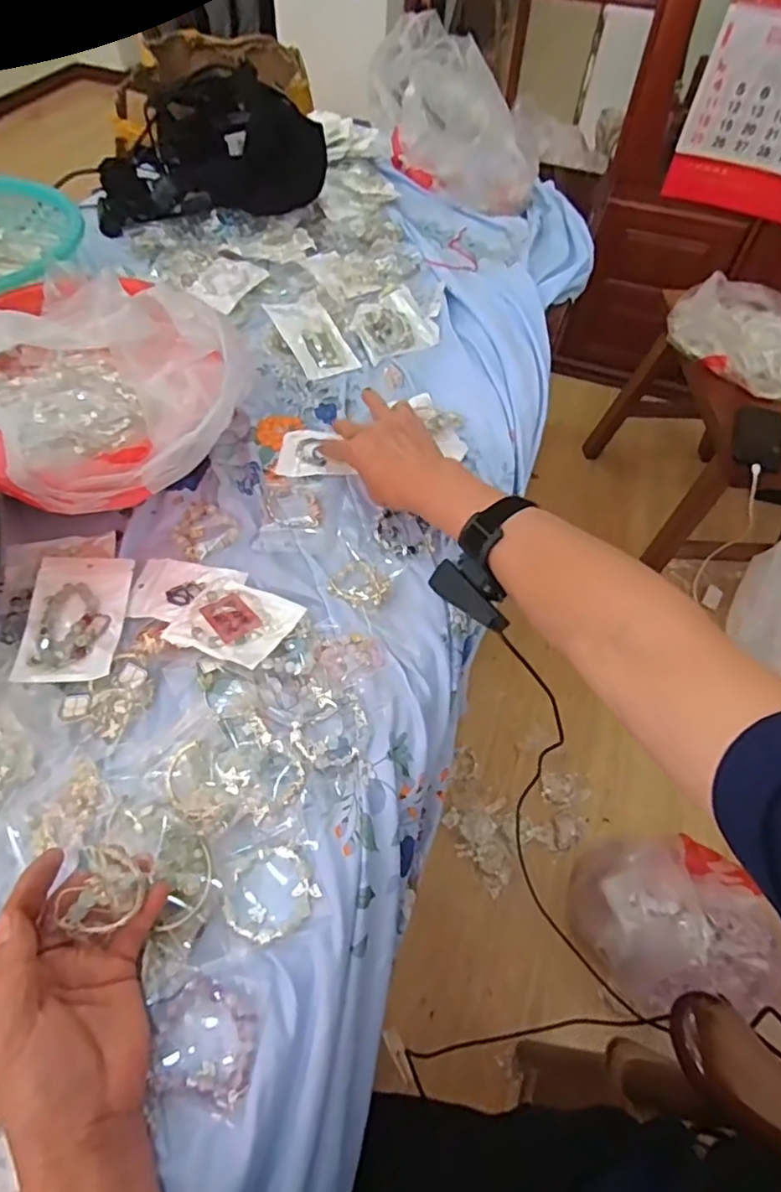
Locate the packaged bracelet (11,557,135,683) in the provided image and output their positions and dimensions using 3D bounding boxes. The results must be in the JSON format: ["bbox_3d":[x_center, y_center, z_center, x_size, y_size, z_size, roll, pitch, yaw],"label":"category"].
[{"bbox_3d":[-0.271,0.016,0.519,0.075,0.017,0.128,-4,56,-7],"label":"packaged bracelet"}]

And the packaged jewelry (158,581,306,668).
[{"bbox_3d":[-0.132,0.022,0.515,0.095,0.021,0.075,22,57,11],"label":"packaged jewelry"}]

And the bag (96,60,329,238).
[{"bbox_3d":[-0.283,-0.685,0.893,0.326,0.150,0.220,-14,58,-13],"label":"bag"}]

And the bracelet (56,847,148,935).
[{"bbox_3d":[-0.167,0.172,0.352,0.040,0.011,0.050,30,95,-8],"label":"bracelet"}]

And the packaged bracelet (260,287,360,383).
[{"bbox_3d":[-0.100,-0.334,0.756,0.081,0.029,0.150,-24,61,-19],"label":"packaged bracelet"}]

